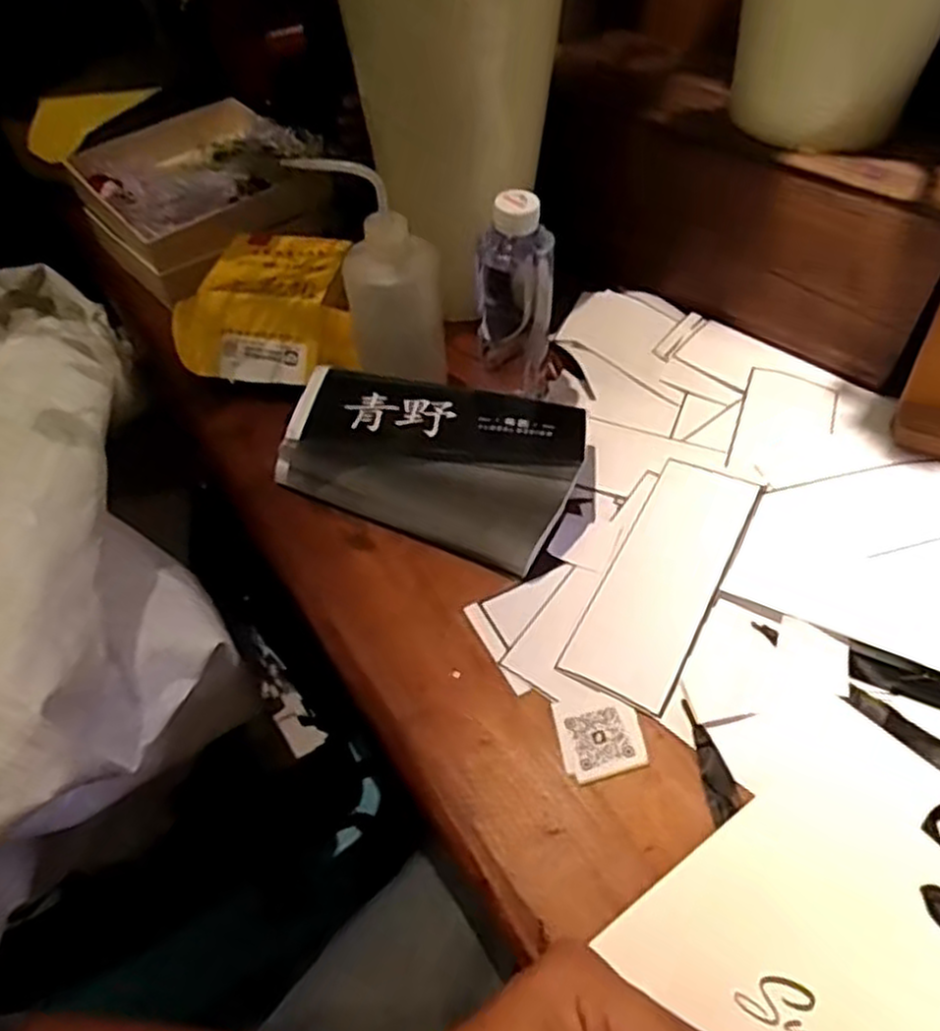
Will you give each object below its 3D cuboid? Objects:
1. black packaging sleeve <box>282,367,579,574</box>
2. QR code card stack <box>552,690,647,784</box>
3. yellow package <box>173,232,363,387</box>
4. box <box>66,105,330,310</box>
[{"bbox_3d":[-0.027,-0.046,0.577,0.221,0.065,0.132,16,53,15],"label":"black packaging sleeve"},{"bbox_3d":[0.079,0.132,0.466,0.050,0.004,0.051,-12,51,-7],"label":"QR code card stack"},{"bbox_3d":[-0.172,-0.187,0.676,0.161,0.056,0.128,4,51,6],"label":"yellow package"},{"bbox_3d":[-0.279,-0.337,0.797,0.210,0.072,0.249,-32,56,-22],"label":"box"}]

